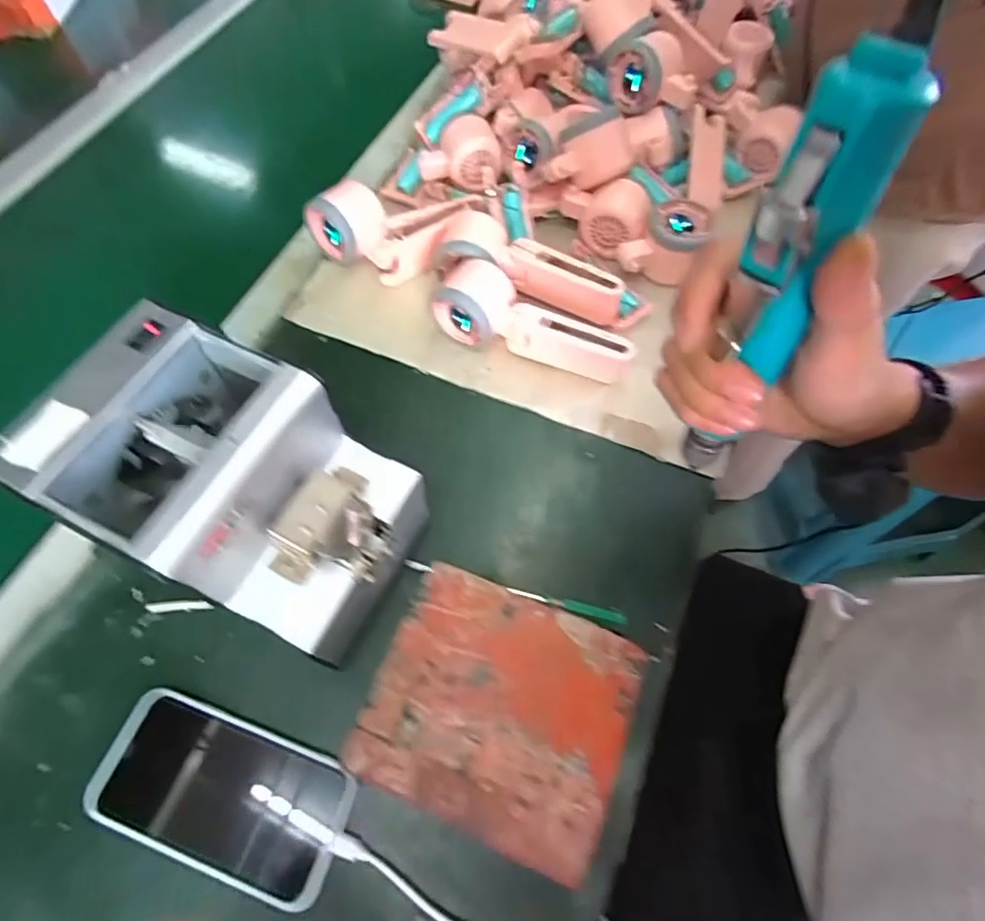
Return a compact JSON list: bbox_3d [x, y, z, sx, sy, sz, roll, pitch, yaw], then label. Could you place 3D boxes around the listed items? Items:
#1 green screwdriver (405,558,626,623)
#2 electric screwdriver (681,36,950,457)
[{"bbox_3d":[0.015,0.091,0.382,0.156,0.010,0.009,13,63,6],"label":"green screwdriver"},{"bbox_3d":[0.110,-0.061,0.220,0.033,0.168,0.028,6,48,2],"label":"electric screwdriver"}]

